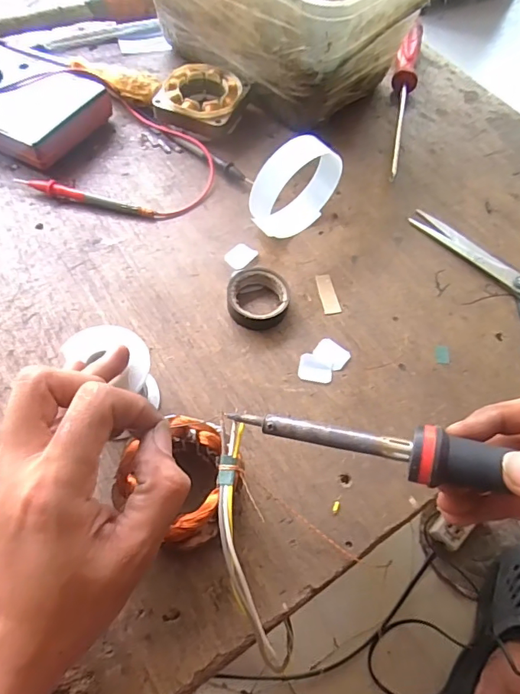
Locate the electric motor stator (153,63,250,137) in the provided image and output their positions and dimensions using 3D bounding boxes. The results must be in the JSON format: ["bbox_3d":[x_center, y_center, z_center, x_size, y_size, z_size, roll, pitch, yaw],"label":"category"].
[{"bbox_3d":[-0.054,-0.237,0.455,0.074,0.026,0.071,18,61,6],"label":"electric motor stator"}]

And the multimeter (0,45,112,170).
[{"bbox_3d":[-0.228,-0.229,0.435,0.162,0.037,0.114,25,62,10],"label":"multimeter"}]

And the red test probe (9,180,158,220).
[{"bbox_3d":[-0.151,-0.129,0.405,0.124,0.012,0.011,11,60,2],"label":"red test probe"}]

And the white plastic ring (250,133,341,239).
[{"bbox_3d":[0.029,-0.129,0.385,0.078,0.066,0.031,-39,70,-23],"label":"white plastic ring"}]

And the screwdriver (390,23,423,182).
[{"bbox_3d":[0.147,-0.265,0.496,0.025,0.025,0.217,13,67,4],"label":"screwdriver"}]

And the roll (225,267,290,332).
[{"bbox_3d":[-0.001,-0.037,0.366,0.047,0.017,0.046,2,60,-3],"label":"roll"}]

